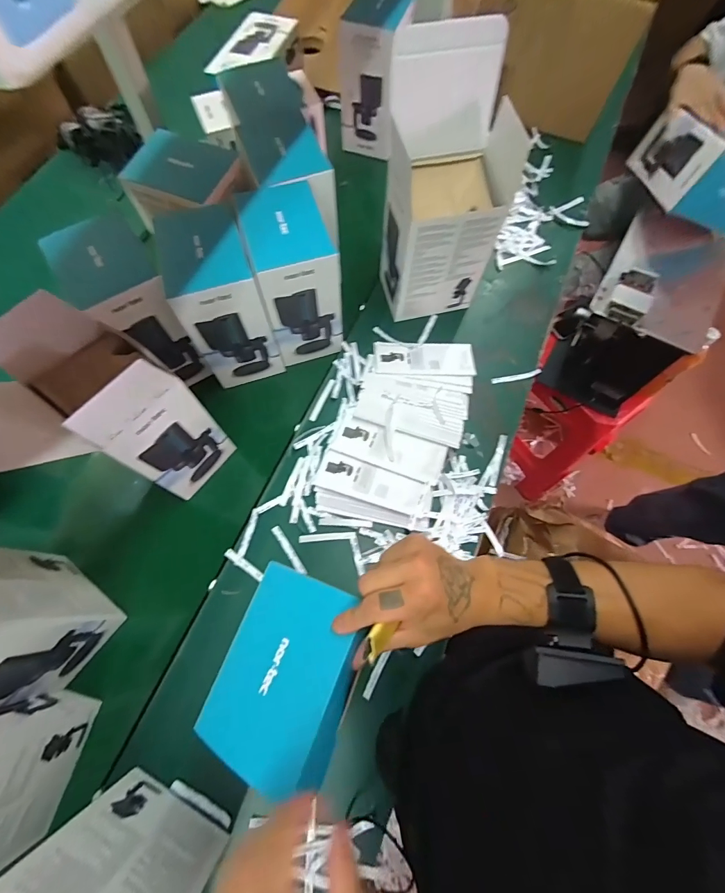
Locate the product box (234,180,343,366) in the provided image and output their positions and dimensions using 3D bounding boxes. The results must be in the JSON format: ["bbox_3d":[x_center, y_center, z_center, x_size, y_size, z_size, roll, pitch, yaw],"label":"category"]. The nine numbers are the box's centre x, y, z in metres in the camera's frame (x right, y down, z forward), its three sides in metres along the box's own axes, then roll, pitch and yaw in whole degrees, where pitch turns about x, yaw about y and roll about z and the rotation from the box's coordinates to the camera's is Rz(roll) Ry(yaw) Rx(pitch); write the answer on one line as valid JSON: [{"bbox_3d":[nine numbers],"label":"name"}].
[{"bbox_3d":[-0.109,-0.262,0.644,0.123,0.226,0.144,-16,67,-10],"label":"product box"}]

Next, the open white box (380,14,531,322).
[{"bbox_3d":[0.123,-0.374,0.608,0.155,0.359,0.132,-12,66,-8],"label":"open white box"}]

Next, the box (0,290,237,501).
[{"bbox_3d":[-0.336,-0.019,0.510,0.150,0.308,0.222,36,68,13],"label":"box"}]

